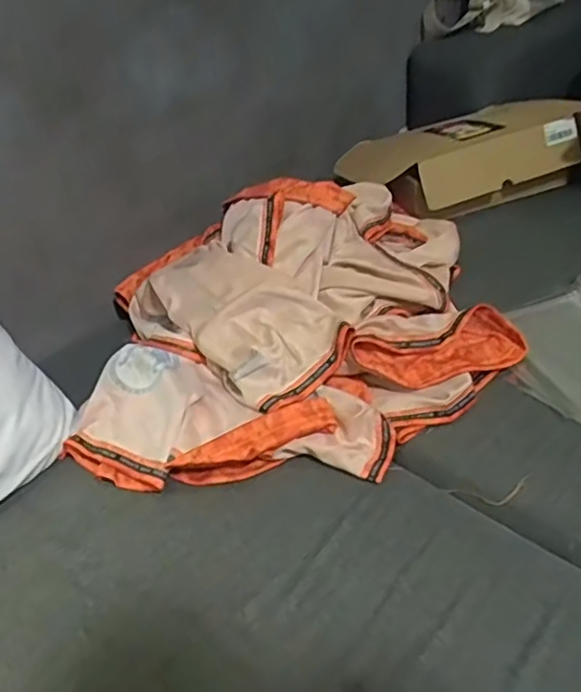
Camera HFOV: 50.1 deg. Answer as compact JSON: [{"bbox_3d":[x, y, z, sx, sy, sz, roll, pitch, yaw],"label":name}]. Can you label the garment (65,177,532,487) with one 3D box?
[{"bbox_3d":[0.002,-0.061,0.712,0.464,0.113,0.446,-6,37,3],"label":"garment"}]

